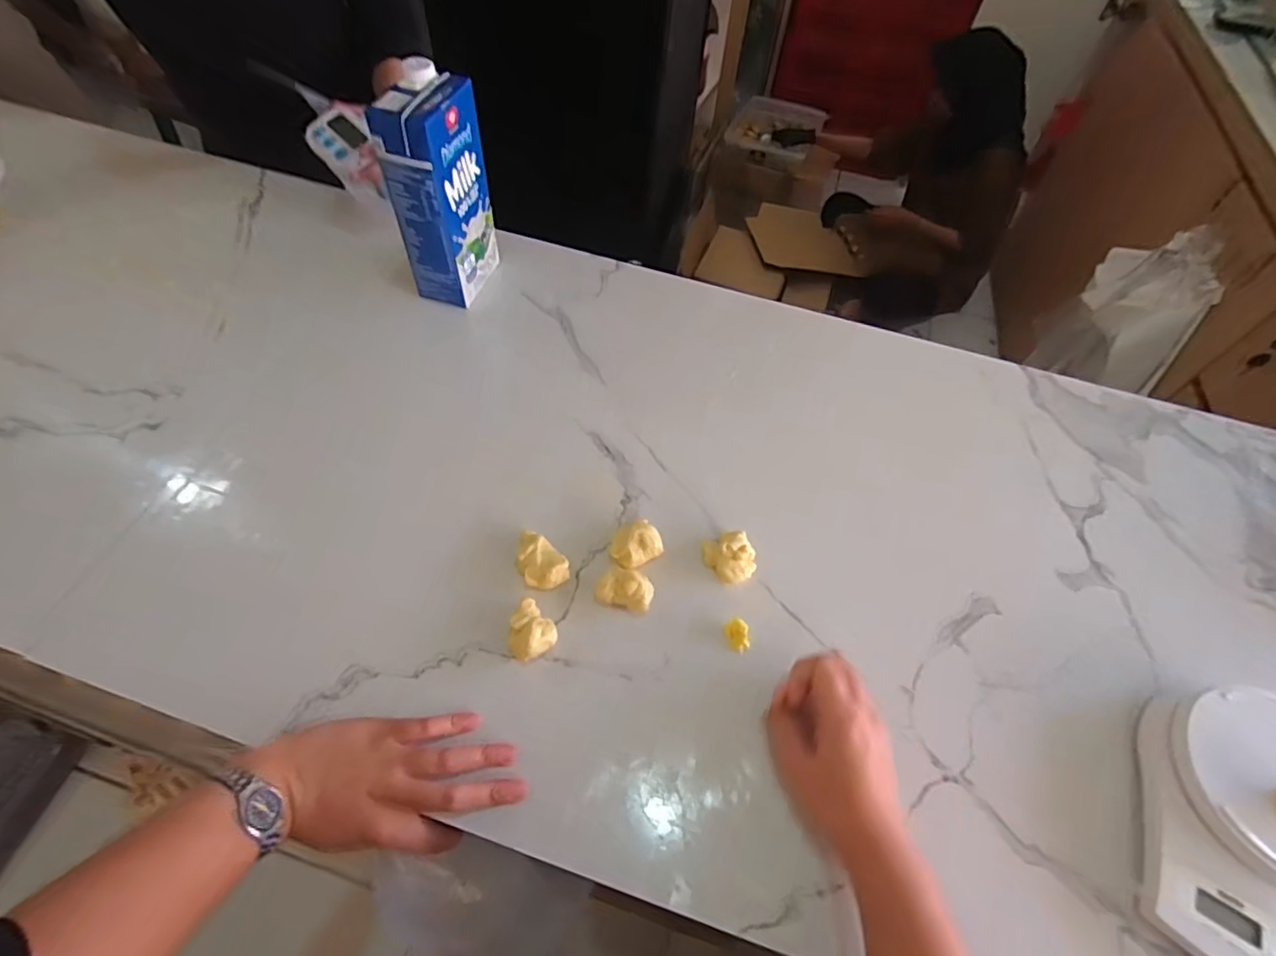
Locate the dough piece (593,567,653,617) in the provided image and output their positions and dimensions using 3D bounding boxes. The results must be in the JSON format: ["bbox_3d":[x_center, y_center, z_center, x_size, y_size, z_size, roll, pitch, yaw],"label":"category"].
[{"bbox_3d":[-0.010,0.090,0.470,0.044,0.026,0.026,16,58,6],"label":"dough piece"}]

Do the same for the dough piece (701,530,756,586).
[{"bbox_3d":[0.079,0.069,0.499,0.038,0.028,0.040,2,58,-2],"label":"dough piece"}]

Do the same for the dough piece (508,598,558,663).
[{"bbox_3d":[-0.083,0.117,0.446,0.036,0.031,0.041,-38,67,-23],"label":"dough piece"}]

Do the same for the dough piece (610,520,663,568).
[{"bbox_3d":[-0.003,0.056,0.498,0.042,0.024,0.038,-26,63,-18],"label":"dough piece"}]

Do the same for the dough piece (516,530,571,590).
[{"bbox_3d":[-0.082,0.070,0.483,0.053,0.021,0.036,40,64,20],"label":"dough piece"}]

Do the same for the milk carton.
[{"bbox_3d":[-0.199,-0.286,0.598,0.061,0.197,0.102,18,59,8],"label":"milk carton"}]

